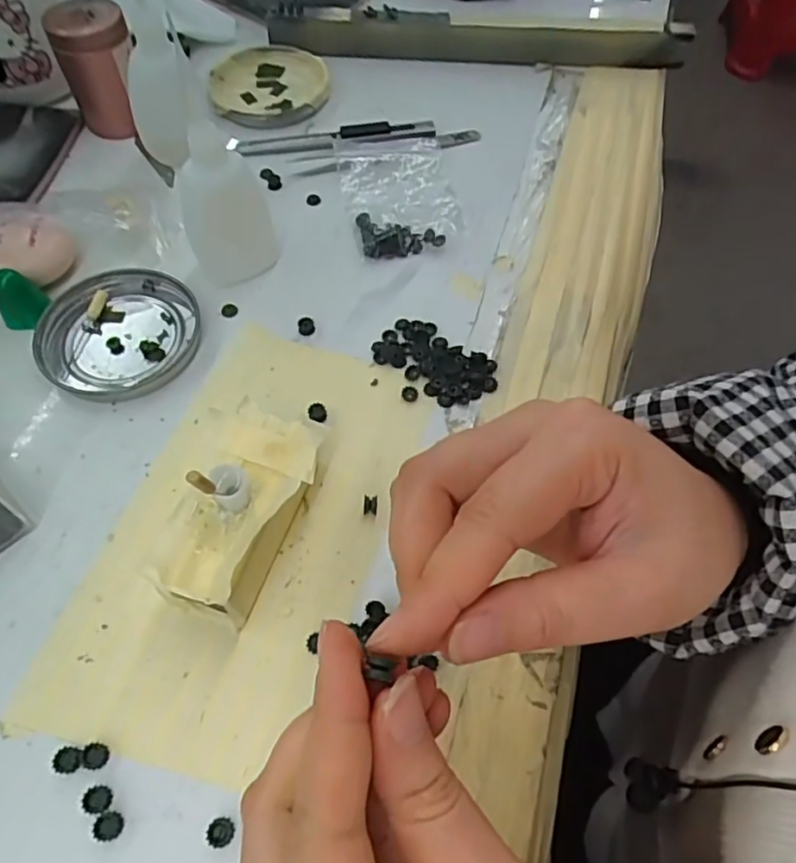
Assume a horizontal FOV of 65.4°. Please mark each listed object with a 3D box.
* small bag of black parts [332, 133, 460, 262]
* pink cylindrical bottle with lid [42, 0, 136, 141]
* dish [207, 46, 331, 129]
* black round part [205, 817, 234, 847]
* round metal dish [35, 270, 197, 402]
[{"bbox_3d":[-0.001,-0.144,0.371,0.065,0.010,0.098,-7,60,-4],"label":"small bag of black parts"},{"bbox_3d":[-0.183,-0.222,0.383,0.043,0.067,0.040,0,60,0],"label":"pink cylindrical bottle with lid"},{"bbox_3d":[-0.087,-0.237,0.425,0.078,0.013,0.079,0,60,0],"label":"dish"},{"bbox_3d":[-0.060,0.136,0.211,0.008,0.005,0.009,-11,61,-6],"label":"black round part"},{"bbox_3d":[-0.143,-0.052,0.317,0.076,0.008,0.076,0,60,0],"label":"round metal dish"}]

